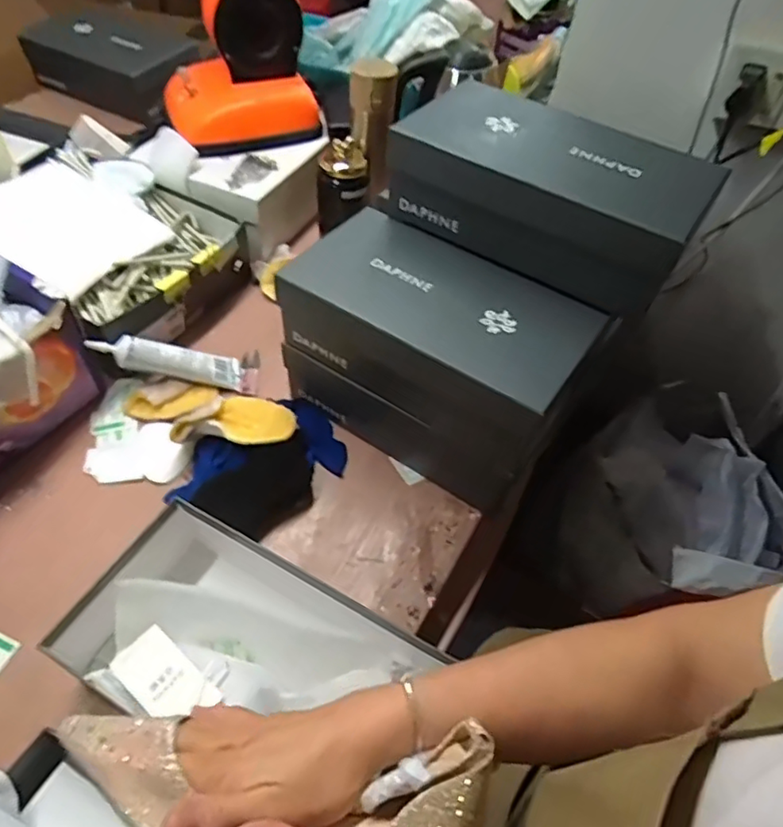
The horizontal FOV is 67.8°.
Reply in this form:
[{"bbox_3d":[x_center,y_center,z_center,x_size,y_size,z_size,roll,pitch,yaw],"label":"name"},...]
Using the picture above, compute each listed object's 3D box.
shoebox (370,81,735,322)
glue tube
[{"bbox_3d":[0.161,-0.235,0.612,0.297,0.114,0.179,26,54,14],"label":"shoebox"},{"bbox_3d":[-0.253,-0.062,0.700,0.190,0.024,0.045,13,45,-33],"label":"glue tube"}]

